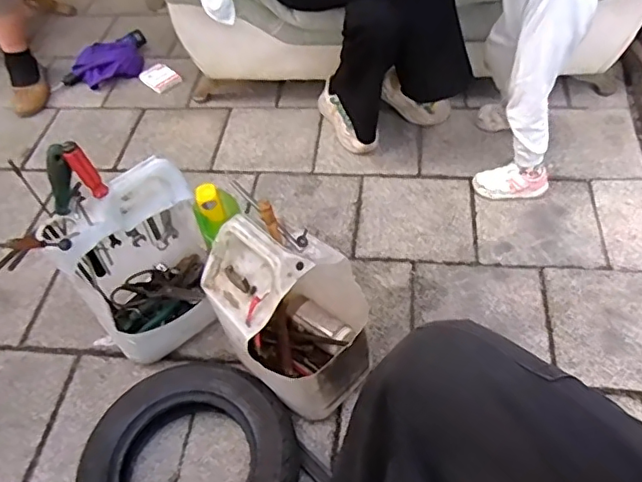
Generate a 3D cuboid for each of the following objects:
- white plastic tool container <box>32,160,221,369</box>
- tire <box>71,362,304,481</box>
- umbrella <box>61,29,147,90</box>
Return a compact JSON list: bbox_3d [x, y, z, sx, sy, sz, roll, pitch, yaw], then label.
[{"bbox_3d":[-0.311,0.035,0.980,0.194,0.336,0.227,34,61,28],"label":"white plastic tool container"},{"bbox_3d":[-0.206,0.351,0.865,0.339,0.097,0.330,9,52,13],"label":"tire"},{"bbox_3d":[-0.621,-0.525,1.629,0.269,0.075,0.123,-30,54,-18],"label":"umbrella"}]

